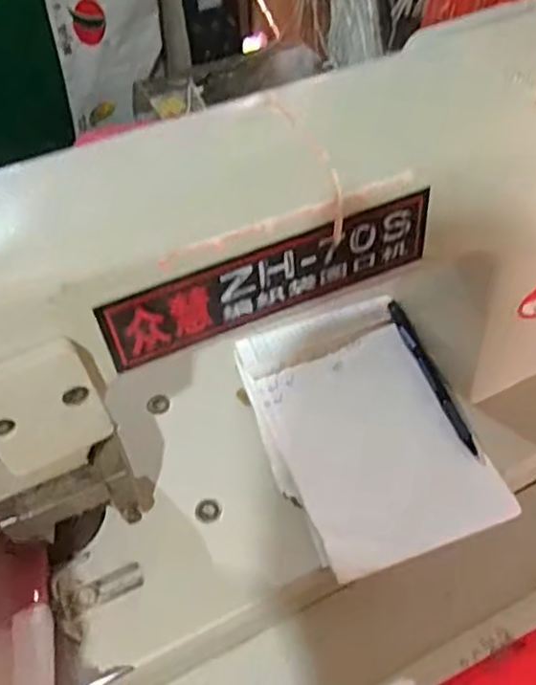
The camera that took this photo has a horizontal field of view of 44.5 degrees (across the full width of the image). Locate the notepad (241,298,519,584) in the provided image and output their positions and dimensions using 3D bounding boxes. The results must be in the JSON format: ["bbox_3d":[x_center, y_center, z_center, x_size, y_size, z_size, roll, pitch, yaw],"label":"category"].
[{"bbox_3d":[0.067,0.057,0.469,0.130,0.027,0.195,-17,49,-10],"label":"notepad"}]

